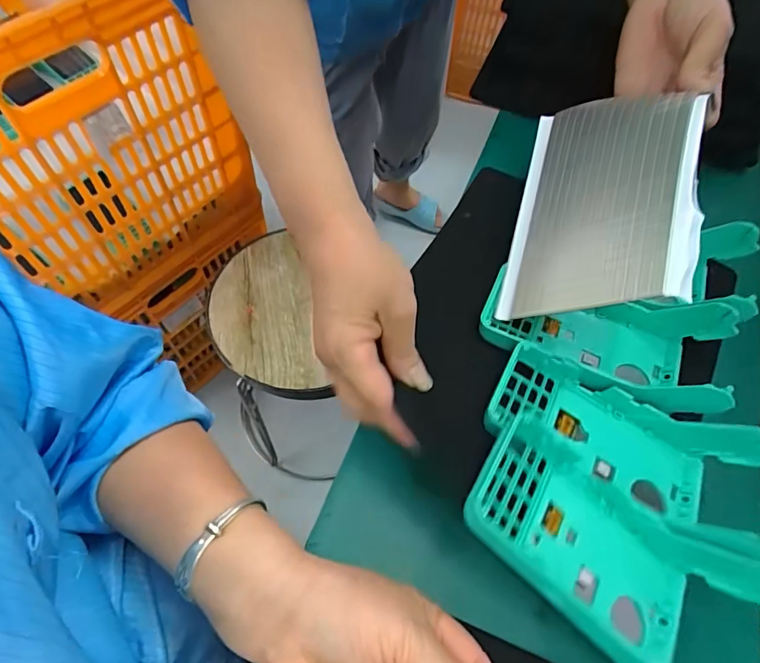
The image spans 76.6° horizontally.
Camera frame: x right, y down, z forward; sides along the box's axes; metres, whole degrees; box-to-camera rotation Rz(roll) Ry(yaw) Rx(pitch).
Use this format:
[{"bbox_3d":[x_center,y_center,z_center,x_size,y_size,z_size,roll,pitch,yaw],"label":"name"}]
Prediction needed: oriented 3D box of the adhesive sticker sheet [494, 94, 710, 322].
[{"bbox_3d":[0.162,-0.098,0.357,0.026,0.134,0.194,30,65,-29],"label":"adhesive sticker sheet"}]

